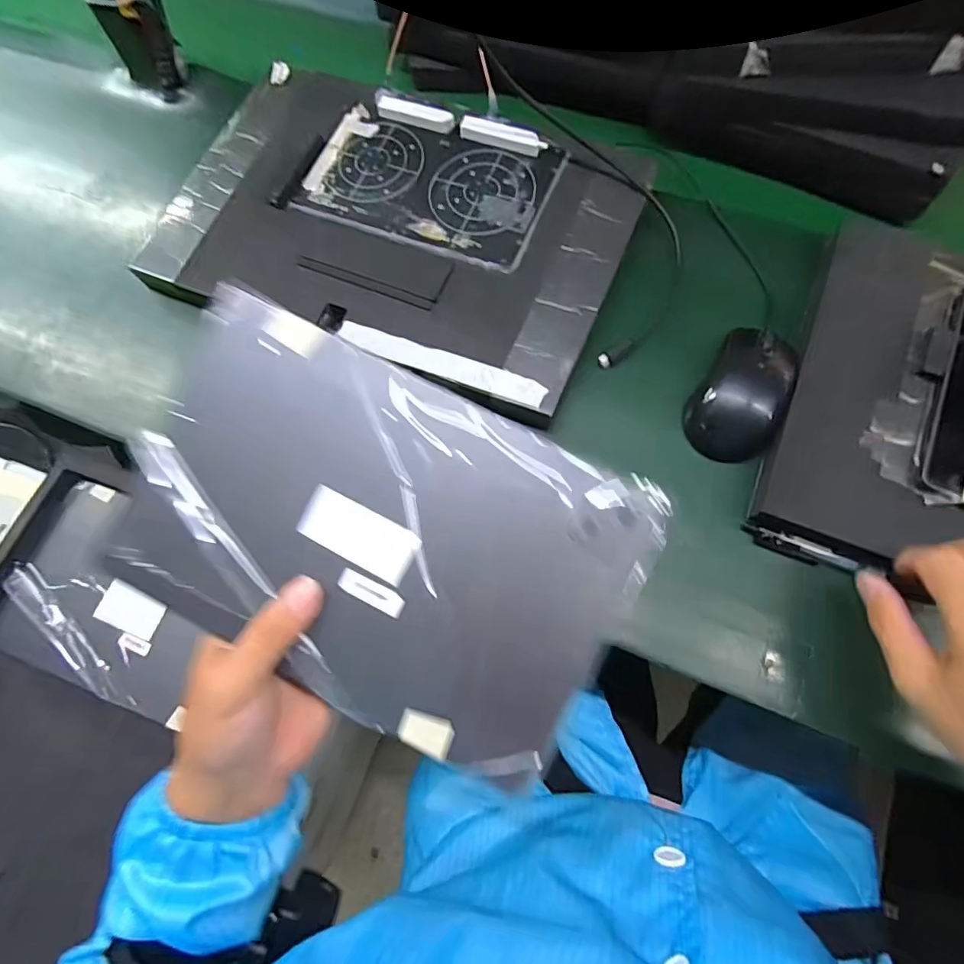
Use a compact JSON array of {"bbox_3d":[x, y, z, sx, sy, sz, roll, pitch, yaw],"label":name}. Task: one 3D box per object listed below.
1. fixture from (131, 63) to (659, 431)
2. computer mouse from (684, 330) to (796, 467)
[{"bbox_3d":[-0.074,-0.222,0.436,0.373,0.027,0.248,22,73,10],"label":"fixture"},{"bbox_3d":[0.197,-0.066,0.388,0.060,0.032,0.096,28,74,12],"label":"computer mouse"}]

